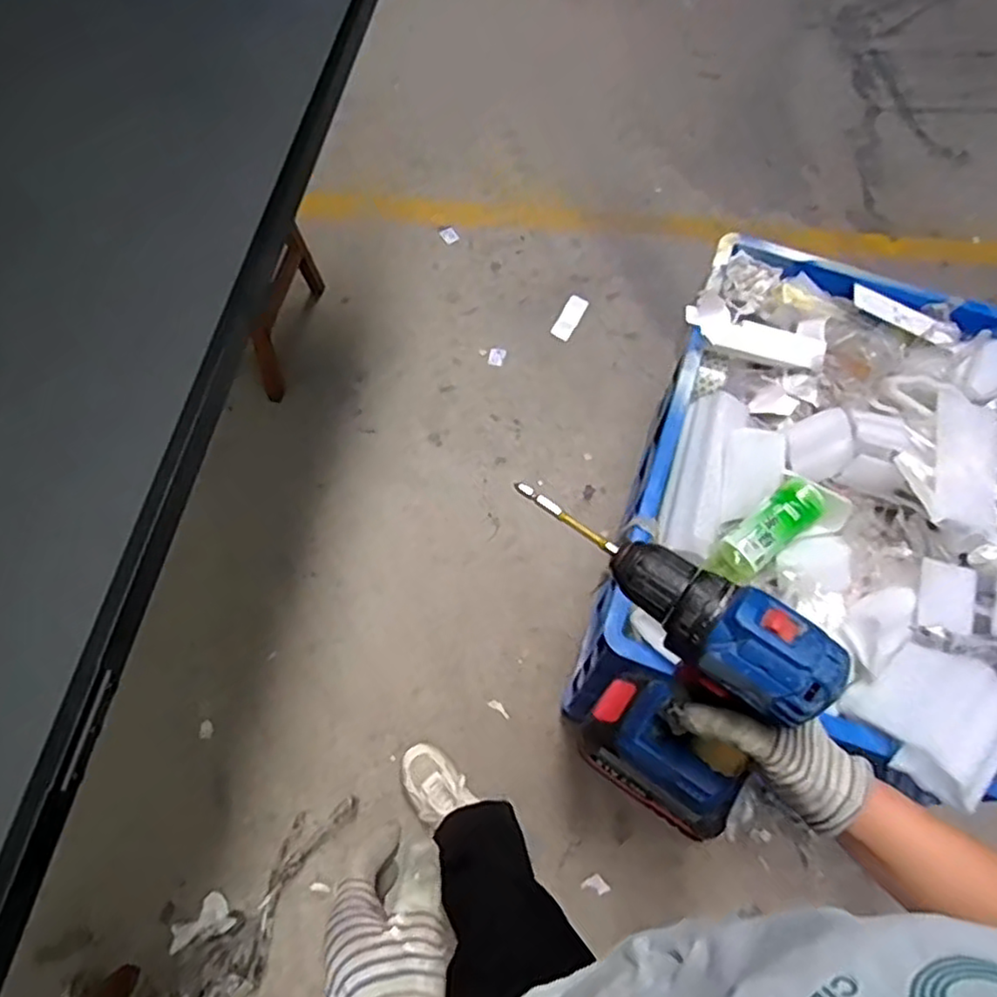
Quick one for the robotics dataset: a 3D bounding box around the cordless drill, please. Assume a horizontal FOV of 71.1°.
[{"bbox_3d":[0.095,0.119,0.477,0.214,0.203,0.105,33,68,13],"label":"cordless drill"}]

